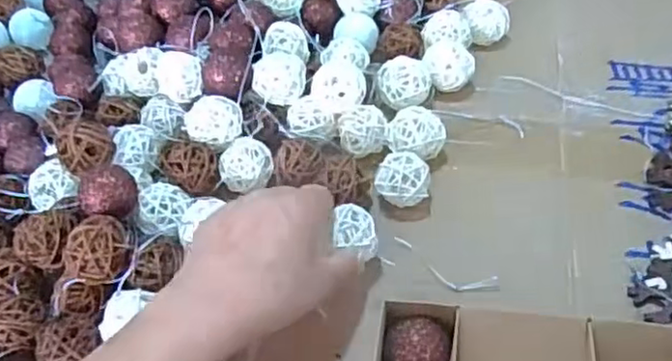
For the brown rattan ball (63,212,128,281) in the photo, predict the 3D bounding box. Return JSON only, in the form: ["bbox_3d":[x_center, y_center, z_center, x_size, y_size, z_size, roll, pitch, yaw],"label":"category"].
[{"bbox_3d":[-0.145,0.042,0.395,0.037,0.032,0.032,-27,52,-18],"label":"brown rattan ball"}]

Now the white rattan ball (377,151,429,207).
[{"bbox_3d":[0.046,0.003,0.453,0.036,0.035,0.033,-2,48,3],"label":"white rattan ball"}]

